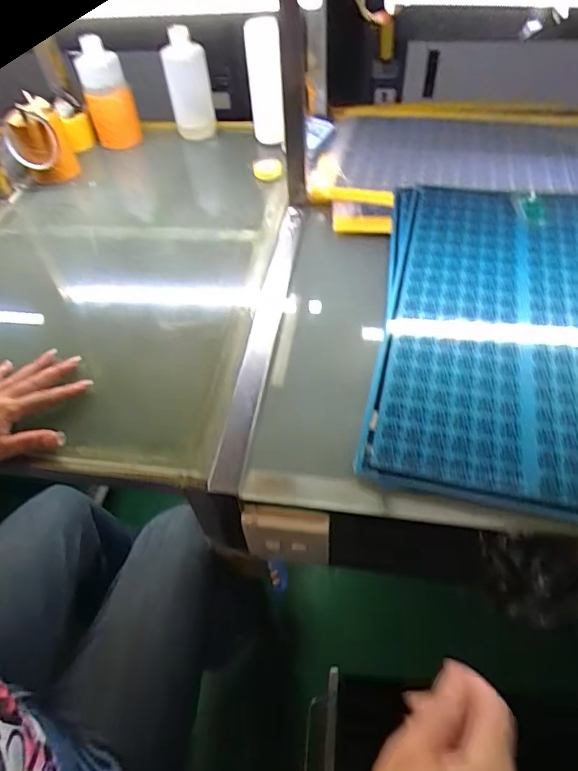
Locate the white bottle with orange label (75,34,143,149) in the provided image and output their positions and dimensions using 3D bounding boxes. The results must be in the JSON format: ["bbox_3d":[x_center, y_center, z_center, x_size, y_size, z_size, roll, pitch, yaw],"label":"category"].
[{"bbox_3d":[-0.279,-0.450,0.769,0.079,0.150,0.086,-19,52,-11],"label":"white bottle with orange label"}]

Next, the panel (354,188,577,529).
[{"bbox_3d":[0.271,-0.074,0.562,0.319,0.023,0.487,7,52,10],"label":"panel"}]

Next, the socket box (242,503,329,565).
[{"bbox_3d":[-0.002,0.151,0.496,0.085,0.072,0.027,5,51,9],"label":"socket box"}]

